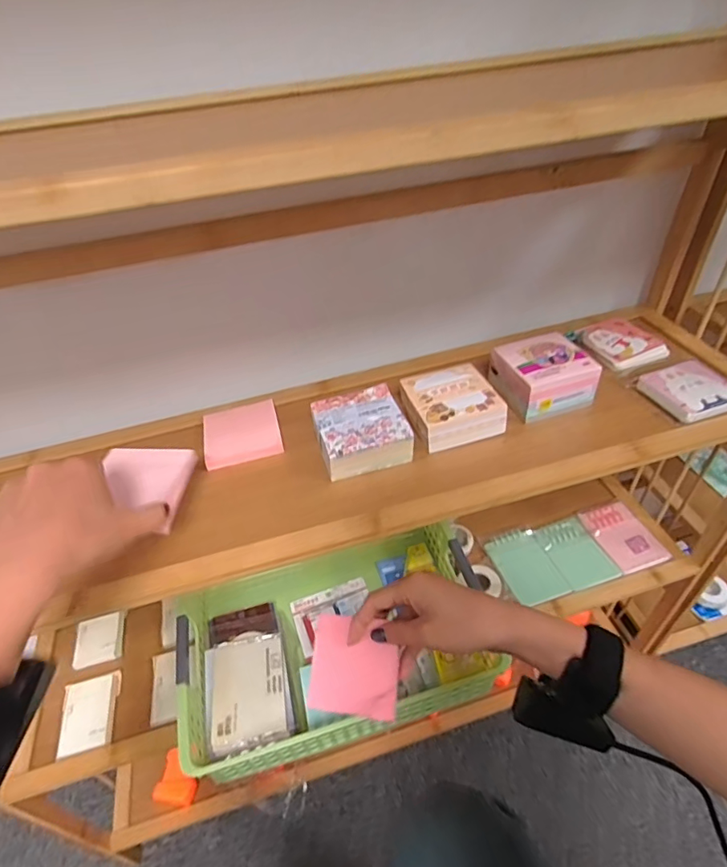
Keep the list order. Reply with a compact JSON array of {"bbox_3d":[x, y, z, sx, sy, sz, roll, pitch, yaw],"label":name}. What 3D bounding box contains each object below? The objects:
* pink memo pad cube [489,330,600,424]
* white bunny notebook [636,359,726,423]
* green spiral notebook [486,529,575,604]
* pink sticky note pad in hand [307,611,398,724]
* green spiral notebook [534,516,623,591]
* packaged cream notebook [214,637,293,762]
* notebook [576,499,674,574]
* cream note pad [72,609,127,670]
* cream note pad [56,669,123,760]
[{"bbox_3d":[0.184,-0.064,0.515,0.079,0.044,0.085,-16,44,-11],"label":"pink memo pad cube"},{"bbox_3d":[0.337,-0.045,0.502,0.083,0.013,0.075,-14,43,-9],"label":"white bunny notebook"},{"bbox_3d":[0.226,0.181,0.685,0.078,0.006,0.113,-14,43,-10],"label":"green spiral notebook"},{"bbox_3d":[-0.008,0.200,0.425,0.078,0.013,0.074,1,65,15],"label":"pink sticky note pad in hand"},{"bbox_3d":[0.302,0.168,0.698,0.076,0.008,0.104,-15,44,-11],"label":"green spiral notebook"},{"bbox_3d":[-0.127,0.285,0.552,0.081,0.014,0.119,-13,43,-8],"label":"packaged cream notebook"},{"bbox_3d":[0.373,0.146,0.709,0.074,0.008,0.107,-15,44,-10],"label":"notebook"},{"bbox_3d":[-0.342,0.268,0.641,0.058,0.007,0.067,-12,43,-7],"label":"cream note pad"},{"bbox_3d":[-0.319,0.325,0.575,0.061,0.012,0.079,-13,43,-9],"label":"cream note pad"}]

